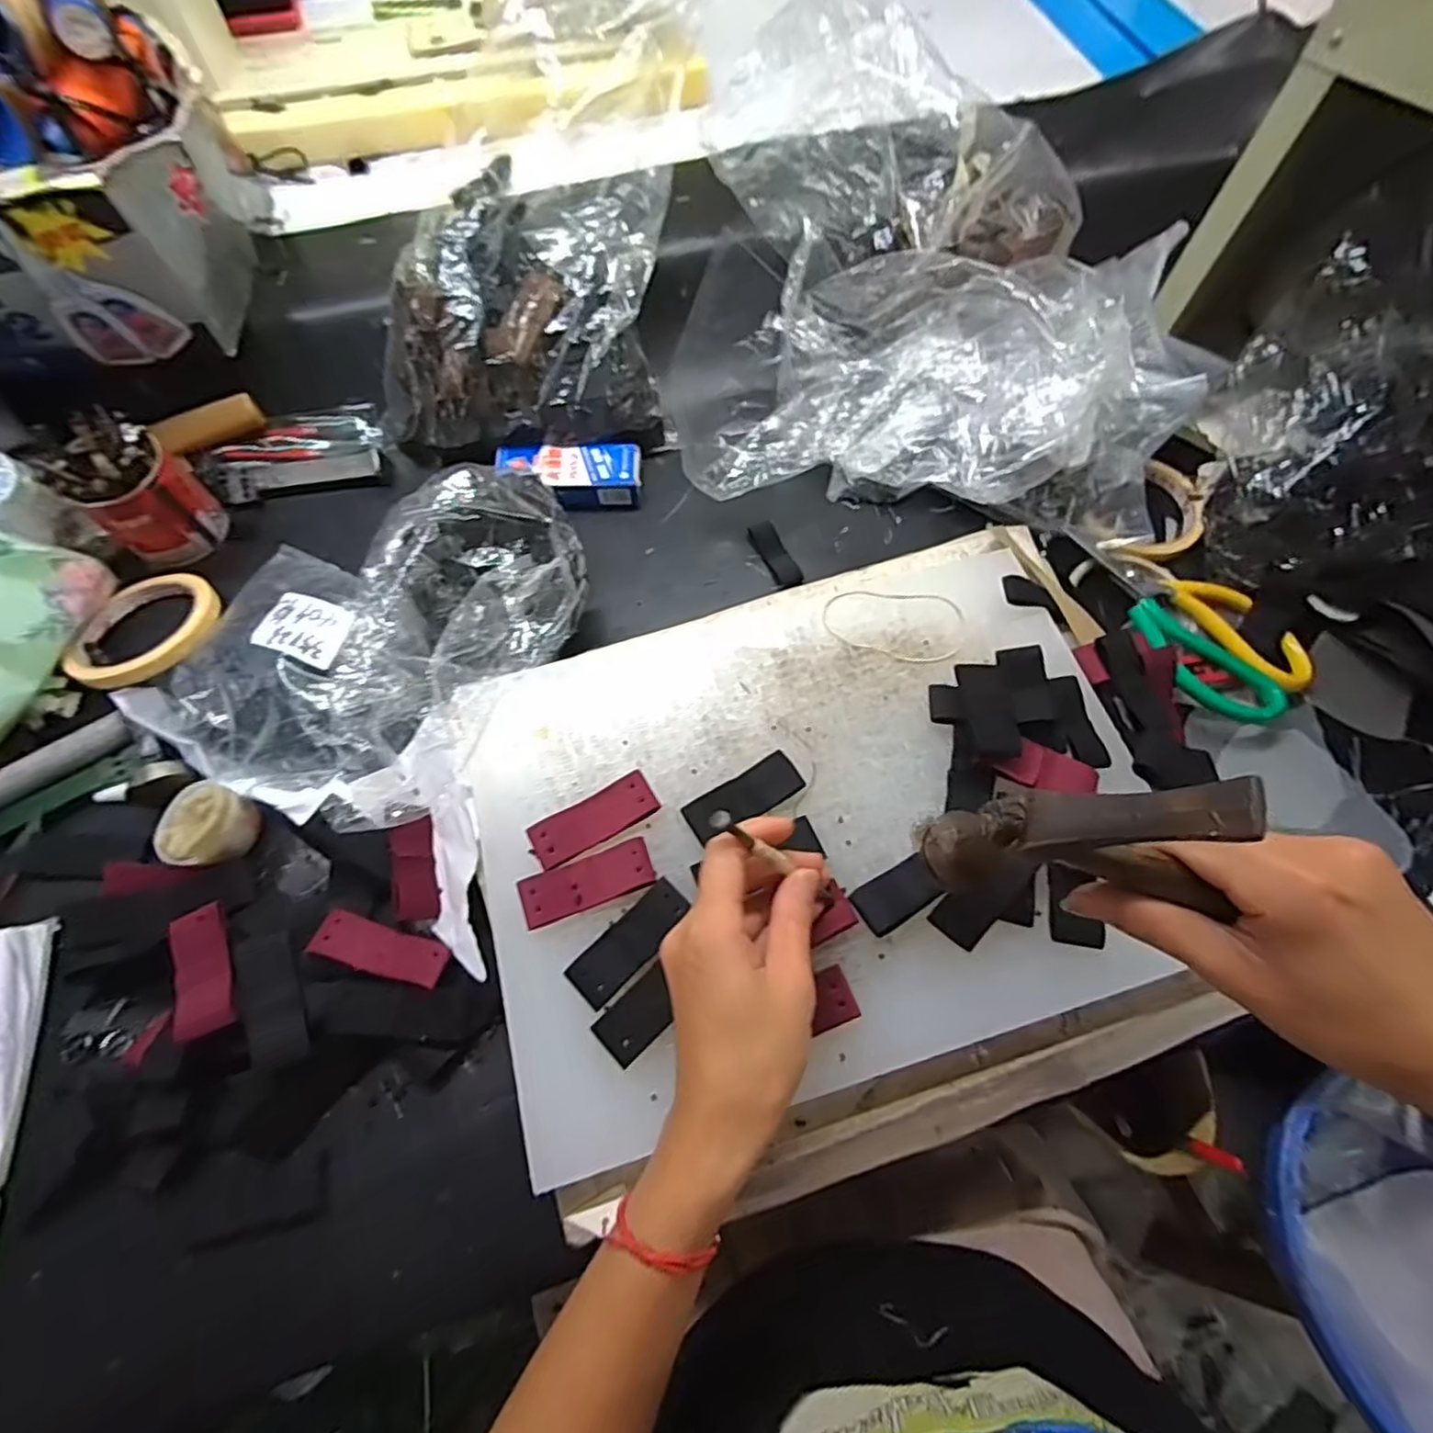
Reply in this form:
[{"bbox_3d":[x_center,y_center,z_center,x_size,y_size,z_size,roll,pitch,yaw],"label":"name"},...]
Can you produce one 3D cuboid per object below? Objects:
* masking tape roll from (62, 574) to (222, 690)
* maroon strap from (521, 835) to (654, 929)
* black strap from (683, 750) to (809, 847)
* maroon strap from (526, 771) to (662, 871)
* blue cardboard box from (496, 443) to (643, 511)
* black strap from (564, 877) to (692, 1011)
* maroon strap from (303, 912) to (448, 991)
[{"bbox_3d":[-0.371,-0.056,0.442,0.082,0.023,0.086,0,67,0],"label":"masking tape roll"},{"bbox_3d":[-0.066,0.085,0.344,0.067,0.005,0.026,-19,69,-6],"label":"maroon strap"},{"bbox_3d":[0.015,0.044,0.365,0.064,0.006,0.025,-31,70,-13],"label":"black strap"},{"bbox_3d":[-0.065,0.055,0.358,0.067,0.006,0.025,-28,70,-12],"label":"maroon strap"},{"bbox_3d":[-0.108,-0.179,0.501,0.102,0.031,0.045,-2,67,-1],"label":"blue cardboard box"},{"bbox_3d":[-0.042,0.112,0.335,0.026,0.005,0.065,42,73,16],"label":"black strap"},{"bbox_3d":[-0.177,0.124,0.354,0.065,0.004,0.024,23,47,-9],"label":"maroon strap"}]

